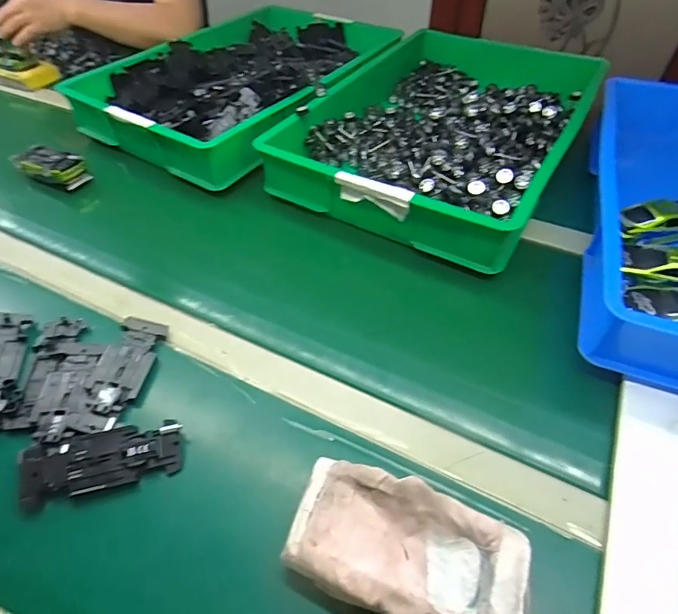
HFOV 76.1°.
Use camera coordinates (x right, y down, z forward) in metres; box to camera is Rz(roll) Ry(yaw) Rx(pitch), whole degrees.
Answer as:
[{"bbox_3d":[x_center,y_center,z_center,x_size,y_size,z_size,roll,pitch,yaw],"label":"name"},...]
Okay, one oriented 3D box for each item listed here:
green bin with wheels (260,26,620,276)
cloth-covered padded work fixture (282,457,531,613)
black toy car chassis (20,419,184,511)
[{"bbox_3d":[0.180,-0.302,0.686,0.353,0.098,0.542,25,55,20],"label":"green bin with wheels"},{"bbox_3d":[0.048,0.178,0.314,0.161,0.036,0.086,15,50,14],"label":"cloth-covered padded work fixture"},{"bbox_3d":[-0.201,0.131,0.370,0.127,0.015,0.049,-12,49,-10],"label":"black toy car chassis"}]

